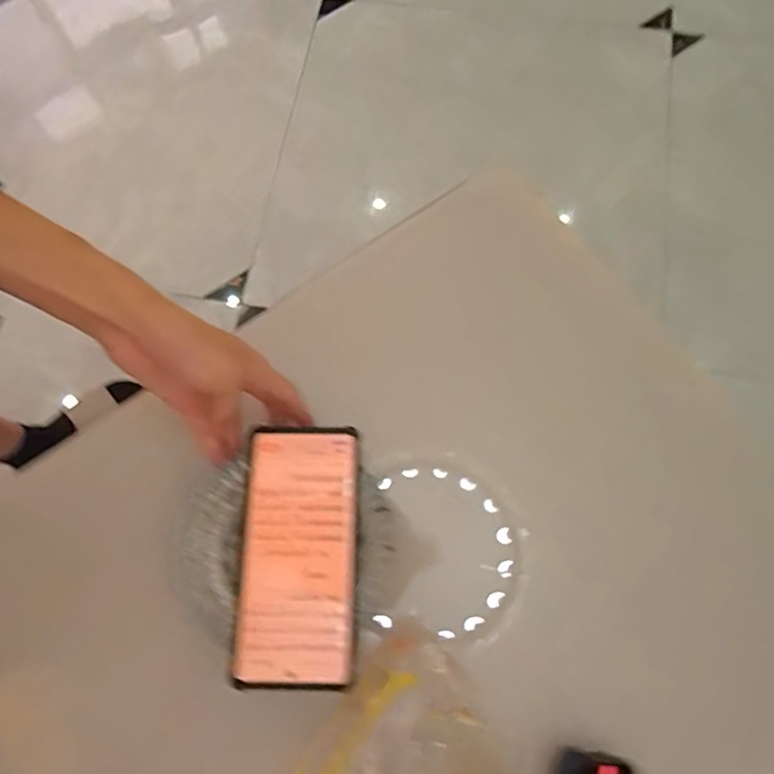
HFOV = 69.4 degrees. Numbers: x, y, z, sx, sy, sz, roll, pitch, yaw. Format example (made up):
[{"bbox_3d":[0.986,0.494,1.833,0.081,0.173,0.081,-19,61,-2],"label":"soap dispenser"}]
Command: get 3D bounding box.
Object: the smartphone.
[{"bbox_3d":[-0.059,0.110,0.374,0.077,0.008,0.165,1,73,1],"label":"smartphone"}]

